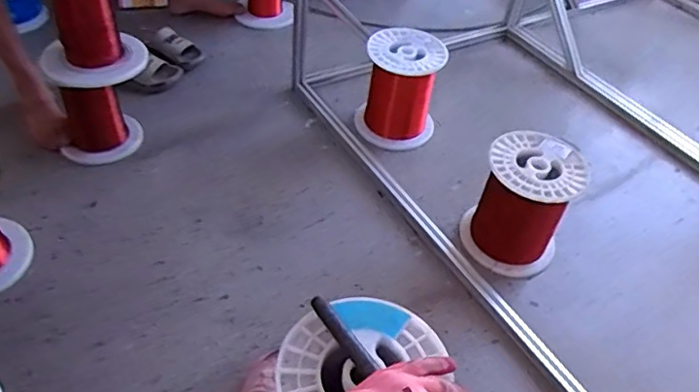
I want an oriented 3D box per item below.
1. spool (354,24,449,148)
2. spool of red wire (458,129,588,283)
[{"bbox_3d":[0.130,-0.278,1.453,0.197,0.232,0.195,2,50,-3],"label":"spool"},{"bbox_3d":[0.367,0.023,1.204,0.203,0.245,0.208,25,48,16],"label":"spool of red wire"}]

